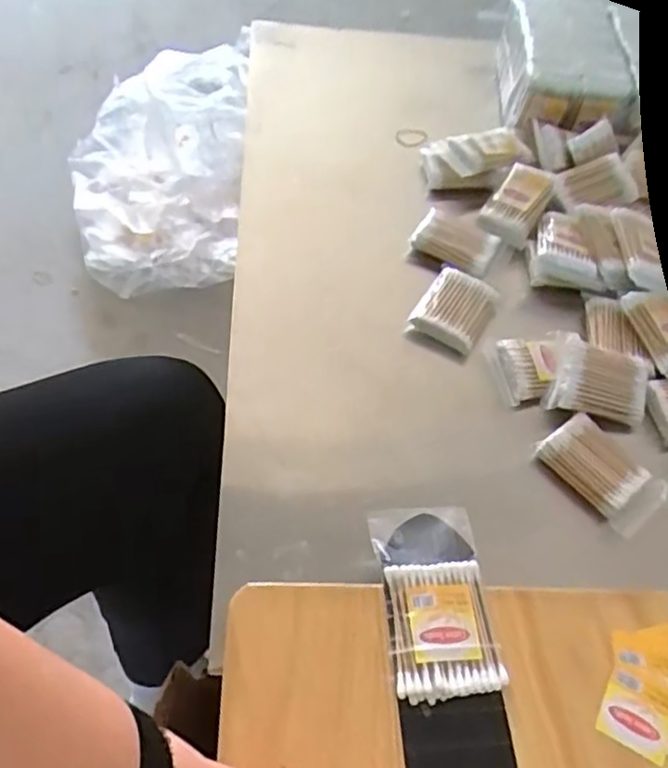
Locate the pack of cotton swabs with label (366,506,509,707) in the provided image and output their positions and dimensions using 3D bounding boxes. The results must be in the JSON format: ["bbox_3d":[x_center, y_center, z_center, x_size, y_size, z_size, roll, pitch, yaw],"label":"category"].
[{"bbox_3d":[0.061,0.127,0.393,0.063,0.013,0.114,-3,55,-7],"label":"pack of cotton swabs with label"}]

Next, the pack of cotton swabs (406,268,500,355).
[{"bbox_3d":[0.109,-0.067,0.583,0.061,0.021,0.072,28,57,13],"label":"pack of cotton swabs"}]

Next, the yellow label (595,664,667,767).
[{"bbox_3d":[0.175,0.187,0.372,0.040,0.004,0.043,28,57,15],"label":"yellow label"}]

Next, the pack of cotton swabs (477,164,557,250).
[{"bbox_3d":[0.184,-0.181,0.656,0.054,0.025,0.089,26,81,21],"label":"pack of cotton swabs"}]

